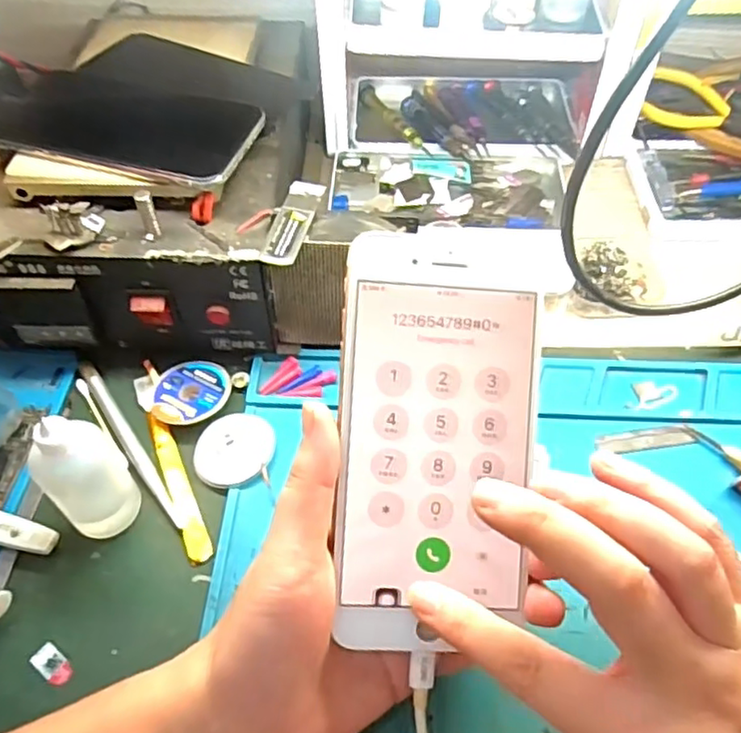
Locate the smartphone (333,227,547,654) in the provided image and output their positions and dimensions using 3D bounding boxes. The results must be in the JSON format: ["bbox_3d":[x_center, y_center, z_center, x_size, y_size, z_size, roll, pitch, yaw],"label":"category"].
[{"bbox_3d":[0.026,0.026,0.244,0.074,0.005,0.157,3,90,-4],"label":"smartphone"}]

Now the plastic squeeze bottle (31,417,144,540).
[{"bbox_3d":[-0.138,0.049,0.302,0.036,0.075,0.034,-36,61,-22],"label":"plastic squeeze bottle"}]

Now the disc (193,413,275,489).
[{"bbox_3d":[-0.075,0.045,0.346,0.039,0.007,0.044,34,61,23],"label":"disc"}]

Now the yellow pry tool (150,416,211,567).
[{"bbox_3d":[-0.102,0.063,0.338,0.012,0.005,0.089,-21,56,-14],"label":"yellow pry tool"}]

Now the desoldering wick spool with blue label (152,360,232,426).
[{"bbox_3d":[-0.102,0.015,0.366,0.042,0.008,0.043,0,54,1],"label":"desoldering wick spool with blue label"}]

